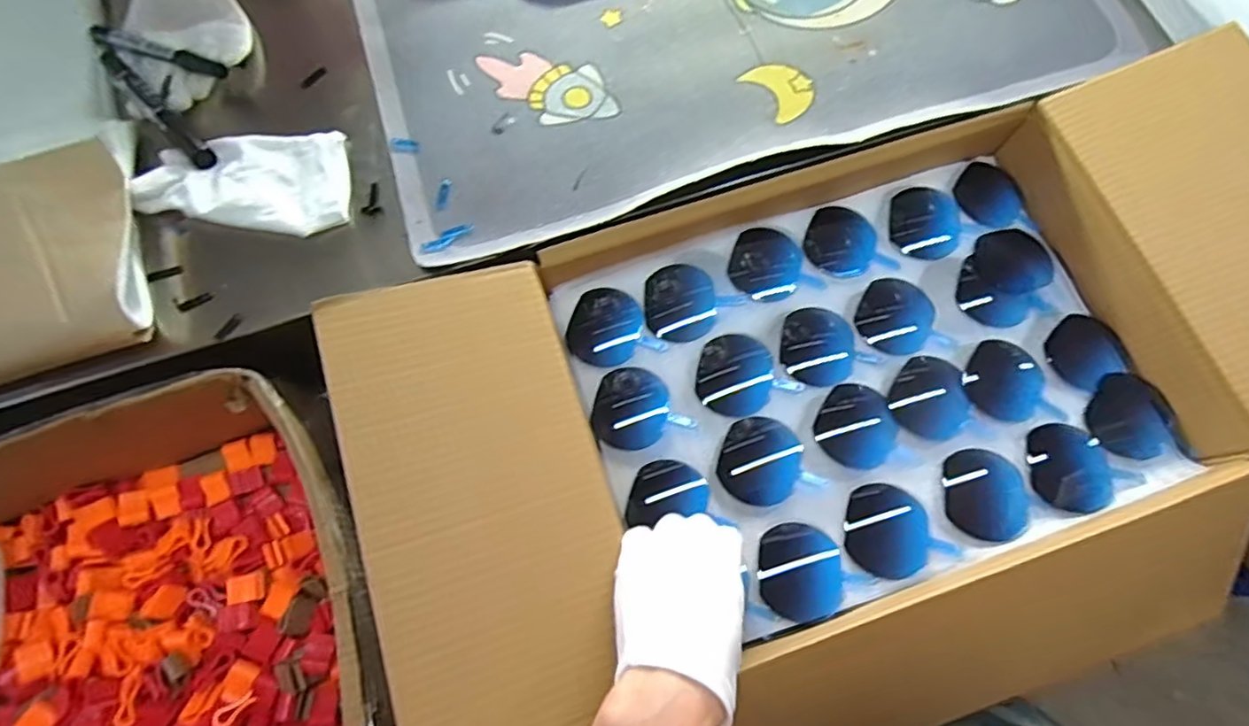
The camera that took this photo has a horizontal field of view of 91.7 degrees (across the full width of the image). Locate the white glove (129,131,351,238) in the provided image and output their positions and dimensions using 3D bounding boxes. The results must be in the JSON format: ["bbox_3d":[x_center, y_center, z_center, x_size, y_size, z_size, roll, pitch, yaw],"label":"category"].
[{"bbox_3d":[-0.287,-0.138,0.461,0.153,0.020,0.087,-4,72,1],"label":"white glove"}]

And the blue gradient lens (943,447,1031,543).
[{"bbox_3d":[0.256,0.093,0.428,0.056,0.004,0.062,3,71,3],"label":"blue gradient lens"}]

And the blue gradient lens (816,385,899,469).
[{"bbox_3d":[0.173,0.047,0.450,0.057,0.004,0.059,-1,71,2],"label":"blue gradient lens"}]

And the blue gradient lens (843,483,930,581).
[{"bbox_3d":[0.182,0.117,0.424,0.057,0.008,0.063,7,71,4],"label":"blue gradient lens"}]

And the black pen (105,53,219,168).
[{"bbox_3d":[-0.374,-0.205,0.477,0.154,0.015,0.015,43,78,14],"label":"black pen"}]

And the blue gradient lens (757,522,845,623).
[{"bbox_3d":[0.120,0.142,0.411,0.056,0.008,0.061,-1,71,2],"label":"blue gradient lens"}]

